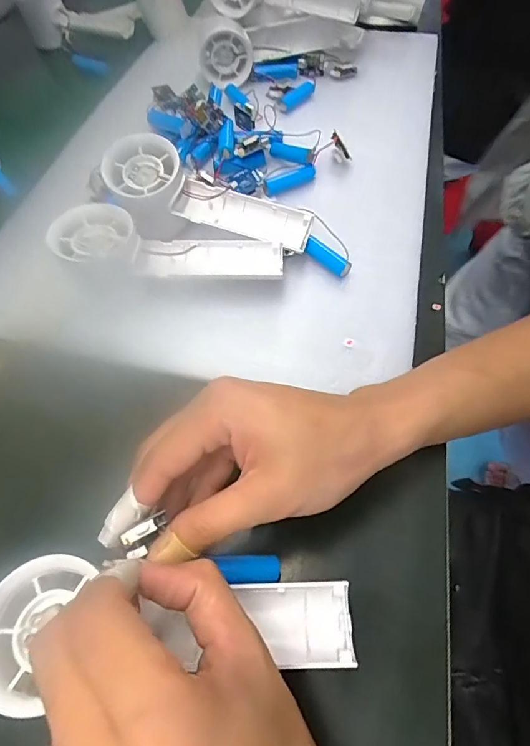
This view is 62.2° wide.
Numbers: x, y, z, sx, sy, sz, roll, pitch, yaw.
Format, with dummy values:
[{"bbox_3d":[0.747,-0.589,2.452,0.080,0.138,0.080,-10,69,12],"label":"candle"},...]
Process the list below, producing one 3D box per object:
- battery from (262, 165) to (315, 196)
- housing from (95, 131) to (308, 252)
[{"bbox_3d":[0.021,-0.174,0.394,0.050,0.012,0.017,-29,64,-17],"label":"battery"},{"bbox_3d":[-0.045,-0.128,0.336,0.160,0.044,0.057,19,60,-5],"label":"housing"}]

